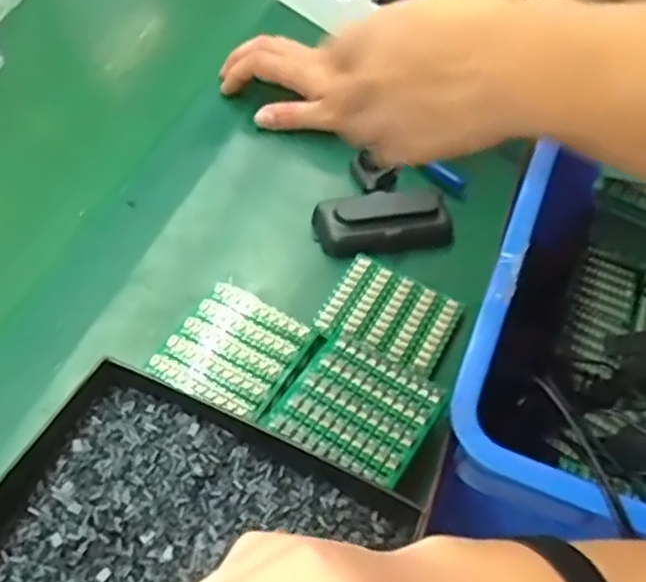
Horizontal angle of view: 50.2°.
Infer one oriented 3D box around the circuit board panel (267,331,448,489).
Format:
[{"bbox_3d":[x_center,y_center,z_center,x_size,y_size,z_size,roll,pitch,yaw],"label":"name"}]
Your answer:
[{"bbox_3d":[0.024,0.069,0.413,0.080,0.004,0.082,28,52,14],"label":"circuit board panel"}]

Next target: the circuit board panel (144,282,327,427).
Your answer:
[{"bbox_3d":[-0.057,0.041,0.458,0.083,0.012,0.085,27,53,16],"label":"circuit board panel"}]

